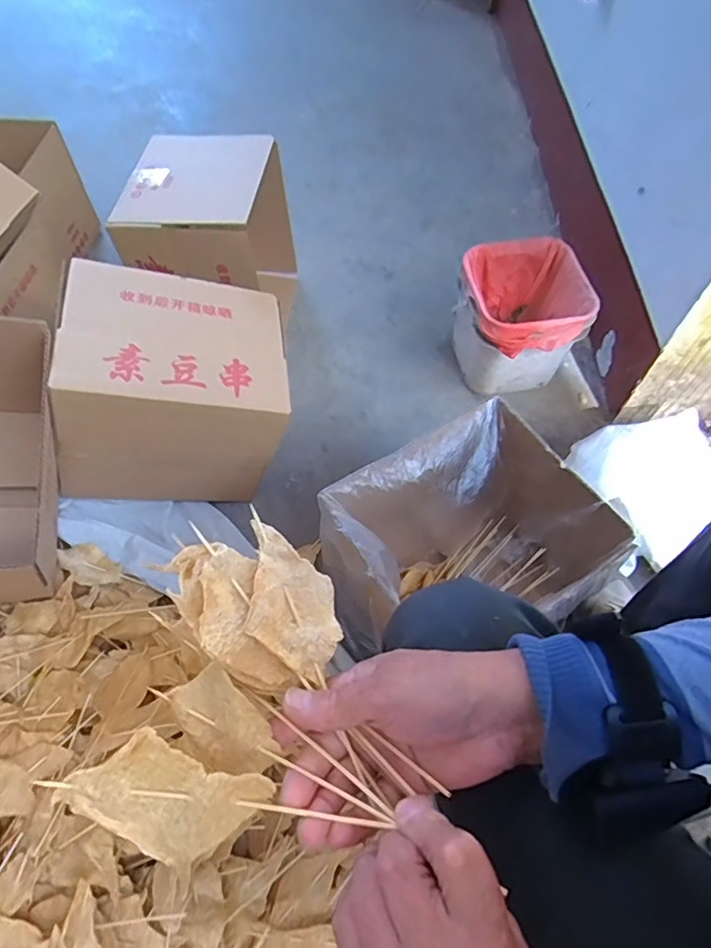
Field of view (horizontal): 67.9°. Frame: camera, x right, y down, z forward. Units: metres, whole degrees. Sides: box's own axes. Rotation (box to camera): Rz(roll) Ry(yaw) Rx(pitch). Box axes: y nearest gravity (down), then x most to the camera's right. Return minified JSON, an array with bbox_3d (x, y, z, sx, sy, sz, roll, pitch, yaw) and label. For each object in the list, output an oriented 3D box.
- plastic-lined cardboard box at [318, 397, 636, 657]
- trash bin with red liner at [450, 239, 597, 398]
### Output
[{"bbox_3d":[0.145,0.114,0.739,0.320,0.221,0.273,-28,64,-16],"label":"plastic-lined cardboard box"},{"bbox_3d":[0.298,-0.272,0.984,0.203,0.222,0.211,0,59,0],"label":"trash bin with red liner"}]

